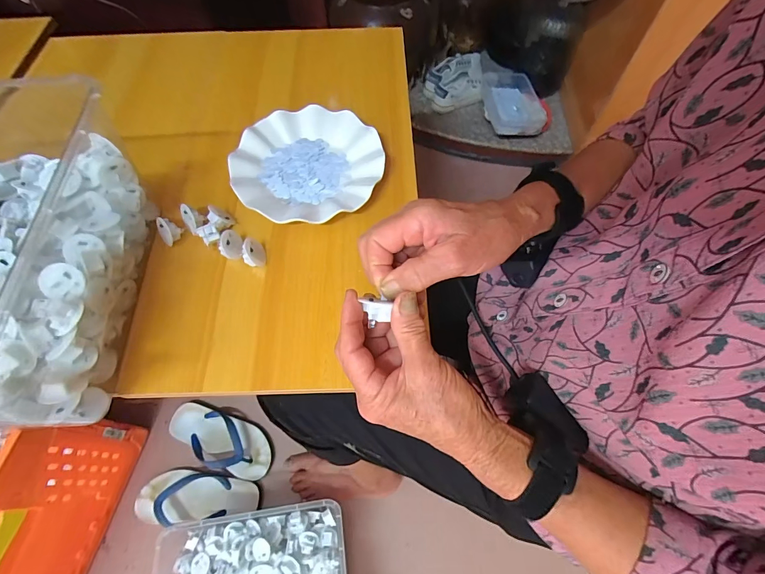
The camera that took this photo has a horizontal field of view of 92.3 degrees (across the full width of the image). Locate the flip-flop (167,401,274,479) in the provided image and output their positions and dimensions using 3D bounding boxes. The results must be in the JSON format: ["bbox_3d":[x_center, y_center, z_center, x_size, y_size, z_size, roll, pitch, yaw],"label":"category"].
[{"bbox_3d":[-0.347,0.319,0.774,0.236,0.044,0.096,17,64,10],"label":"flip-flop"}]

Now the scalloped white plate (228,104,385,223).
[{"bbox_3d":[-0.092,-0.154,0.460,0.186,0.022,0.178,-1,63,1],"label":"scalloped white plate"}]

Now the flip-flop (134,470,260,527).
[{"bbox_3d":[-0.369,0.416,0.732,0.238,0.039,0.097,-4,63,-1],"label":"flip-flop"}]

